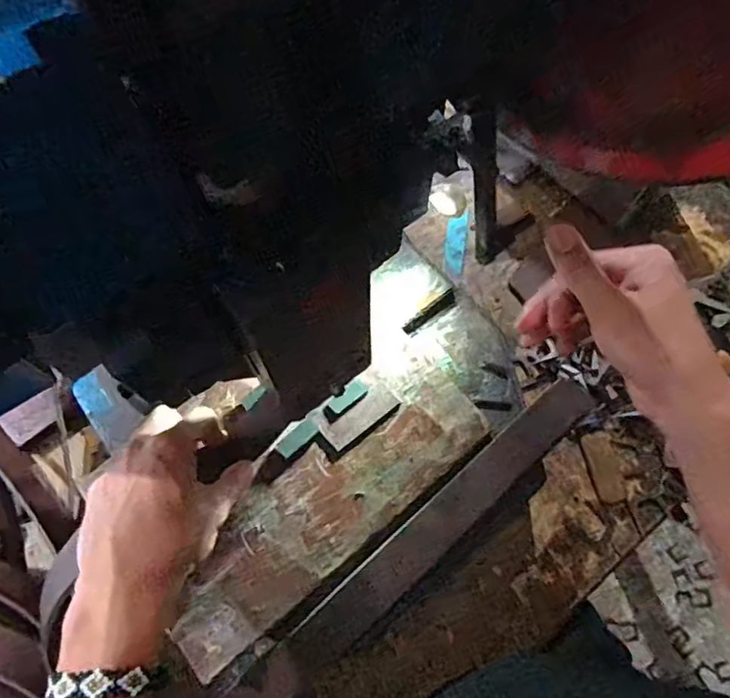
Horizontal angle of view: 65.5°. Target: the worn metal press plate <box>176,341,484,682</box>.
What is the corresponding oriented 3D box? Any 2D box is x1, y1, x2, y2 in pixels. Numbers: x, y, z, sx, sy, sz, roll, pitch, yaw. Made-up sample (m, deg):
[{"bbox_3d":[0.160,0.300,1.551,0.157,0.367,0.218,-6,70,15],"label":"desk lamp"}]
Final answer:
[{"bbox_3d":[-0.027,0.110,0.447,0.292,0.024,0.093,-39,72,-14],"label":"worn metal press plate"}]

